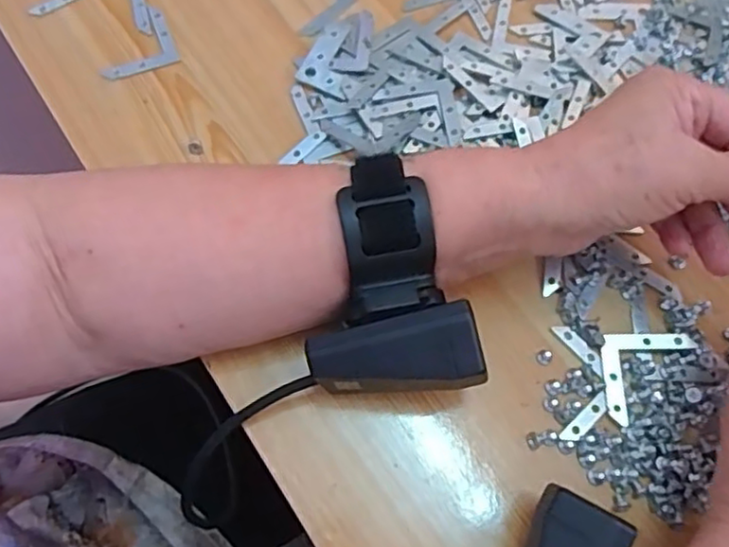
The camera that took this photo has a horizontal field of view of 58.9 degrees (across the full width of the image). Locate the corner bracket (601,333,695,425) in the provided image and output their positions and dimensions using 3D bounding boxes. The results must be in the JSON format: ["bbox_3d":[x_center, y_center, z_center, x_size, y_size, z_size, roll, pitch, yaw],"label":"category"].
[{"bbox_3d":[0.124,0.041,0.299,0.053,0.004,0.030,-43,61,-12],"label":"corner bracket"}]

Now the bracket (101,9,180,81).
[{"bbox_3d":[-0.129,-0.129,0.360,0.041,0.004,0.041,-21,70,-11],"label":"bracket"}]

